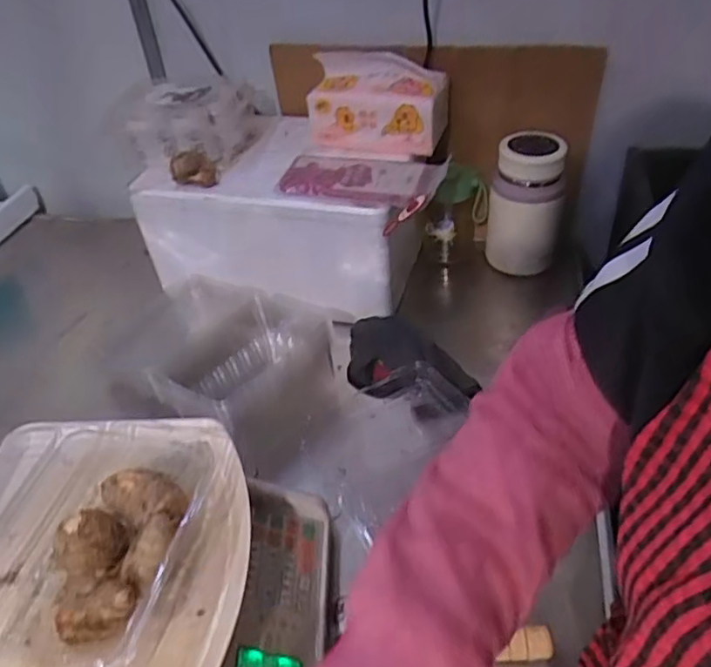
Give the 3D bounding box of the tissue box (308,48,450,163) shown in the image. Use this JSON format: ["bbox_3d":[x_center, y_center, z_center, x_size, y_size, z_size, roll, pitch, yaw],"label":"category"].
[{"bbox_3d":[0.026,-0.281,0.793,0.167,0.099,0.077,6,43,13],"label":"tissue box"}]

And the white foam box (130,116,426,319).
[{"bbox_3d":[-0.090,-0.158,0.856,0.332,0.153,0.207,12,45,19],"label":"white foam box"}]

